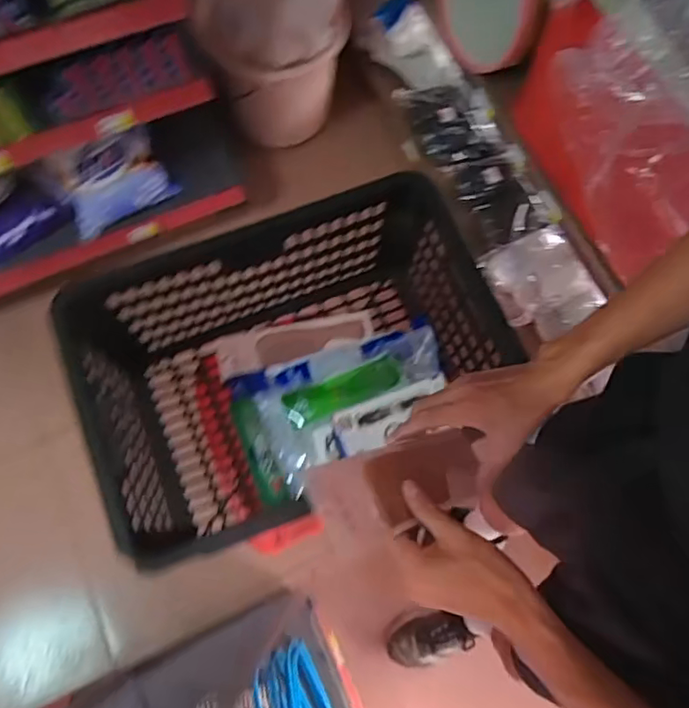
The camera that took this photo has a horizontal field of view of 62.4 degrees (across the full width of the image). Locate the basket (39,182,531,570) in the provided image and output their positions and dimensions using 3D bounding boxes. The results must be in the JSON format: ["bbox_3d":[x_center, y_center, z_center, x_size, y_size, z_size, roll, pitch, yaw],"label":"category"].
[{"bbox_3d":[-0.067,0.019,0.784,0.490,0.254,0.308,-22,75,-9],"label":"basket"}]

